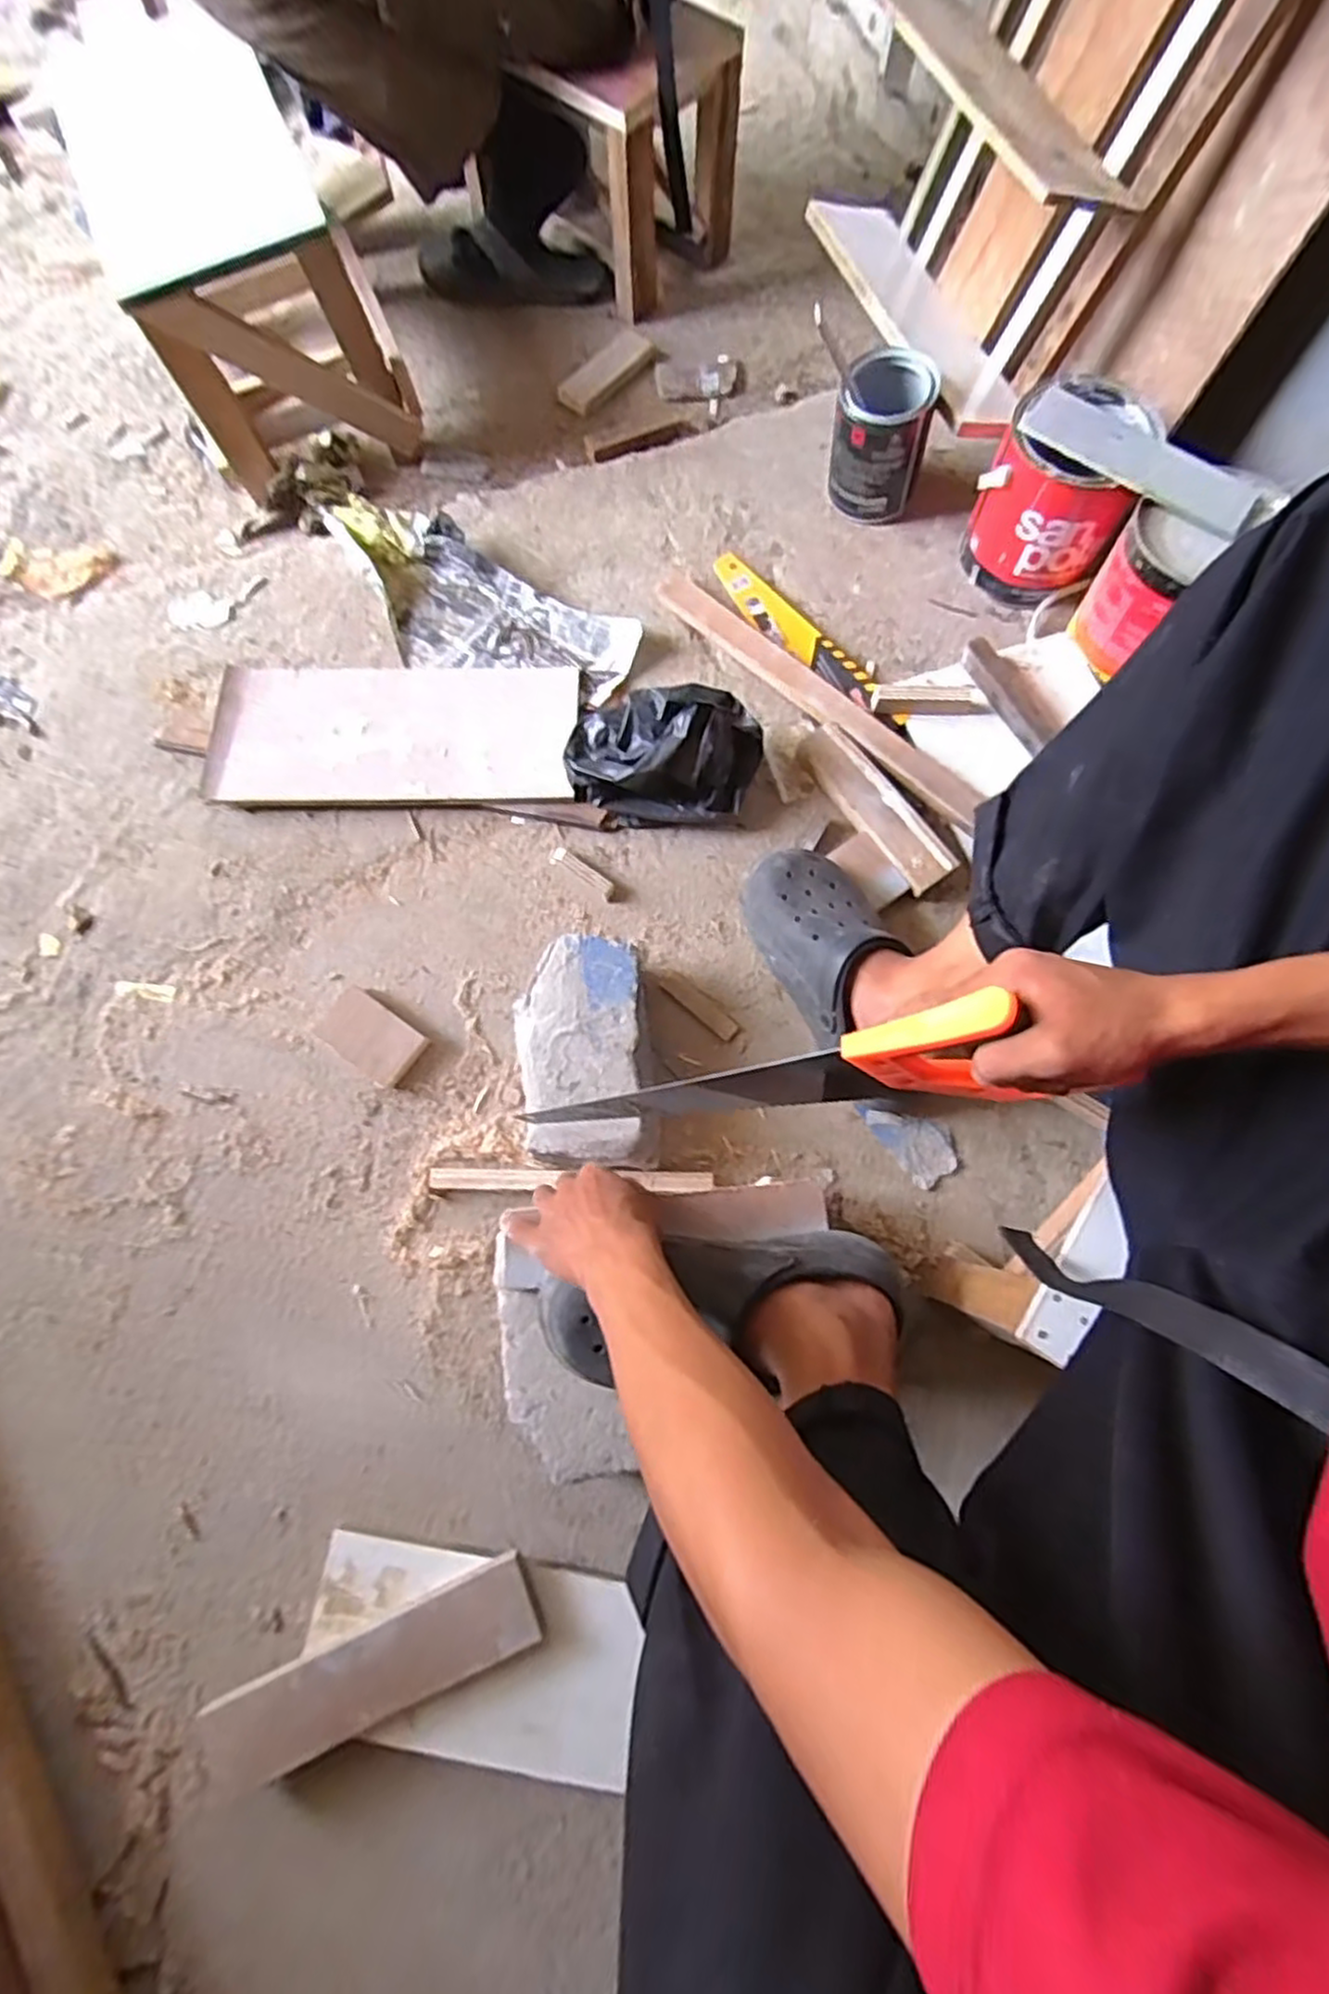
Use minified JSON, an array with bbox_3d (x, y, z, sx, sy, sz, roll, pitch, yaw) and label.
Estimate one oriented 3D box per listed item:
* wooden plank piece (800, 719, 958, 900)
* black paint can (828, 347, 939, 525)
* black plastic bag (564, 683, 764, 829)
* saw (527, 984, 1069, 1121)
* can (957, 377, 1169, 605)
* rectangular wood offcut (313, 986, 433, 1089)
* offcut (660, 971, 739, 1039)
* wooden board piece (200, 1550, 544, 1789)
[{"bbox_3d":[0.224,-0.204,0.795,0.055,0.027,0.212,-34,77,-9],"label":"wooden plank piece"},{"bbox_3d":[0.248,-0.654,0.874,0.104,0.129,0.104,0,74,0],"label":"black paint can"},{"bbox_3d":[-0.002,-0.258,0.773,0.199,0.085,0.129,2,74,0],"label":"black plastic bag"},{"bbox_3d":[0.061,0.069,0.533,0.396,0.099,0.042,-17,69,41],"label":"saw"},{"bbox_3d":[0.433,-0.562,0.834,0.147,0.163,0.160,0,74,0],"label":"can"},{"bbox_3d":[-0.288,0.037,0.734,0.103,0.015,0.063,36,77,9],"label":"rectangular wood offcut"},{"bbox_3d":[0.035,0.009,0.752,0.092,0.004,0.022,41,78,10],"label":"offcut"},{"bbox_3d":[-0.230,0.528,0.578,0.265,0.017,0.065,-24,72,-5],"label":"wooden board piece"}]

